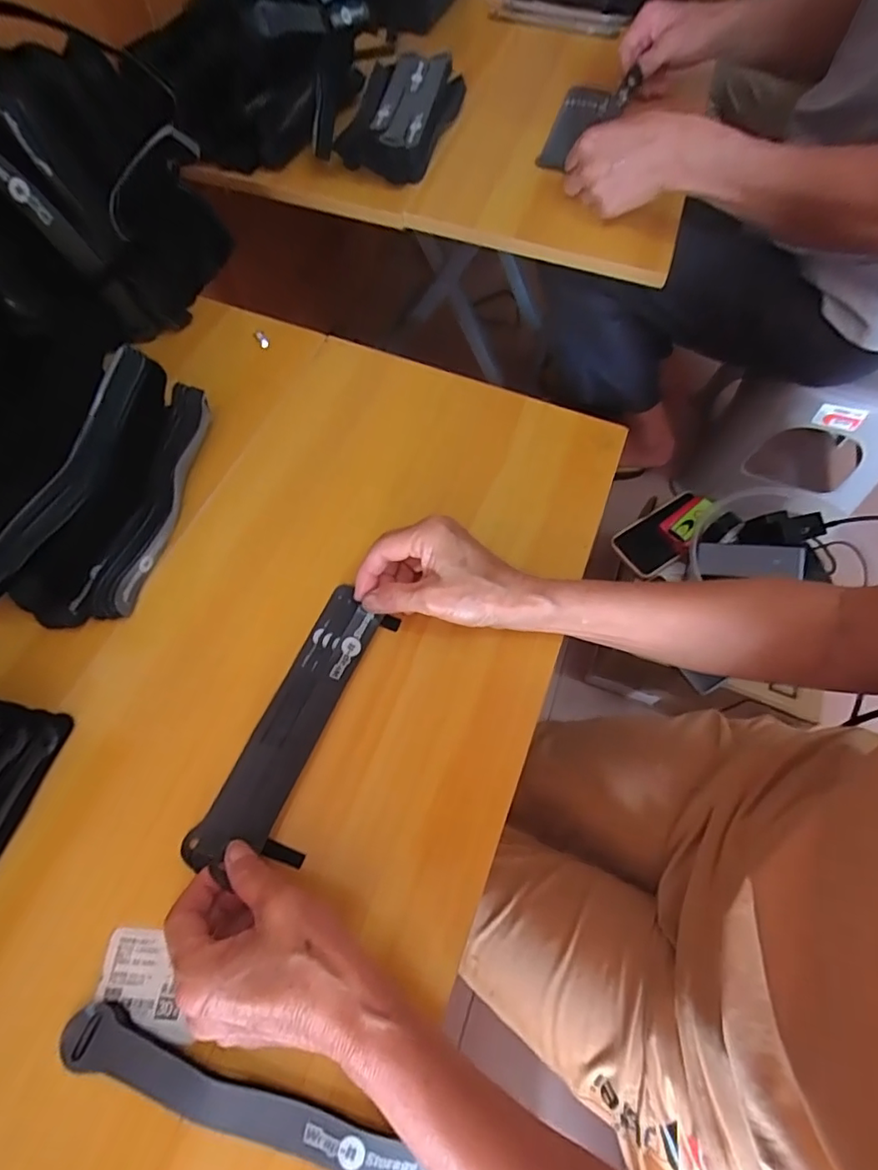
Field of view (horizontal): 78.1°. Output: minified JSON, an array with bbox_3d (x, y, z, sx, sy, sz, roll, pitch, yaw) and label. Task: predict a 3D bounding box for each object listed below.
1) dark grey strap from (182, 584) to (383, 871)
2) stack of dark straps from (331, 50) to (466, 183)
[{"bbox_3d":[-0.096,0.089,0.360,0.042,0.019,0.189,23,68,8],"label":"dark grey strap"},{"bbox_3d":[-0.047,-0.559,0.638,0.114,0.044,0.209,16,65,5],"label":"stack of dark straps"}]

